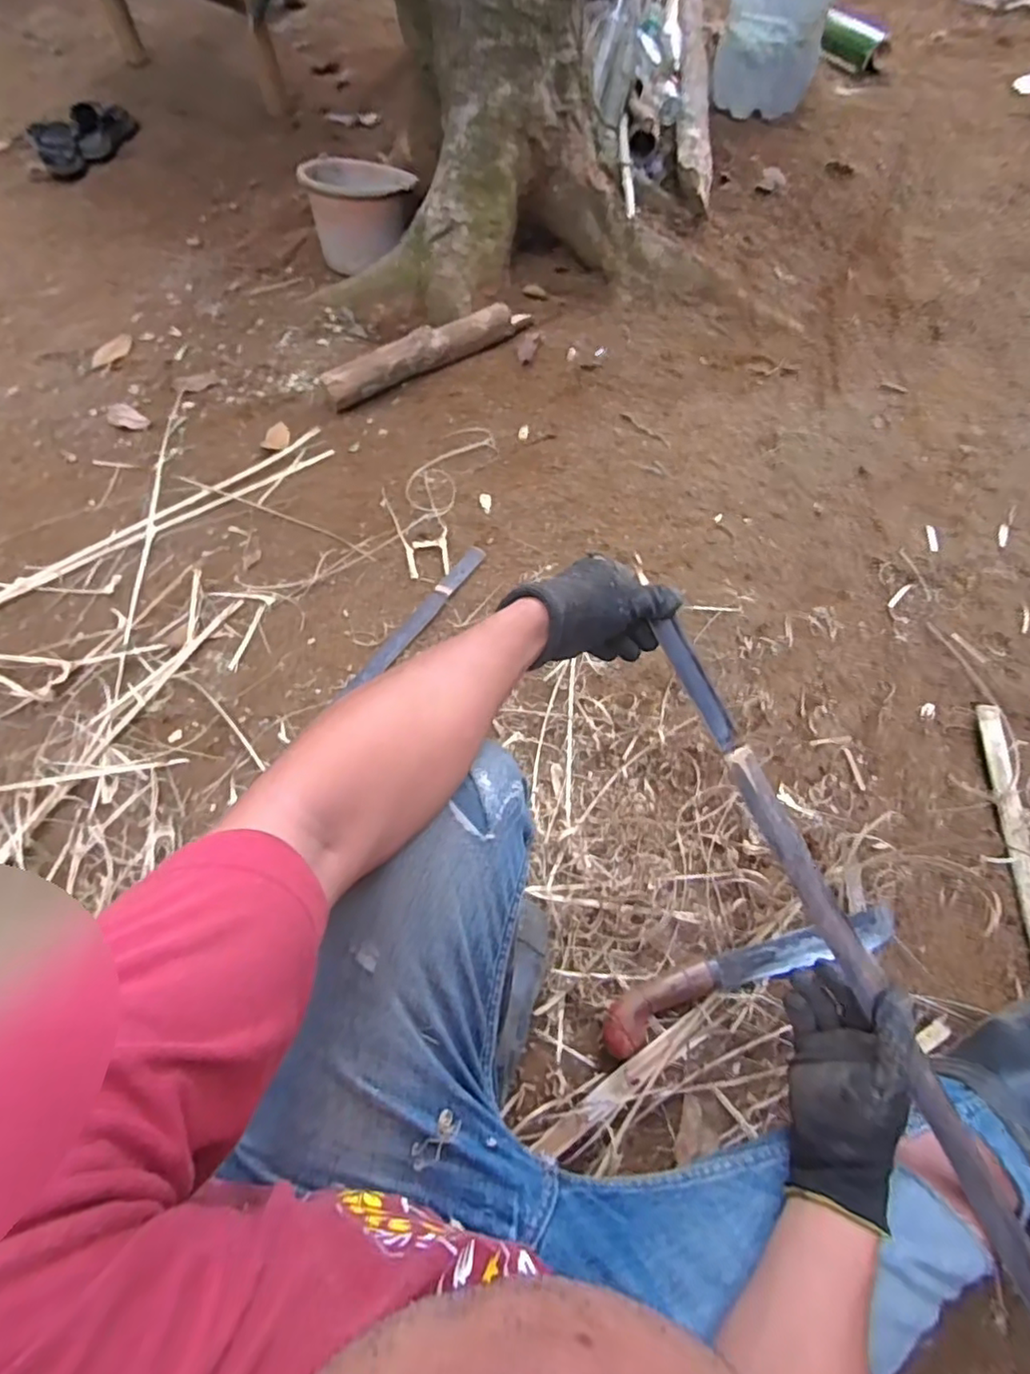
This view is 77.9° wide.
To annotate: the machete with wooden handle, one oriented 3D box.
[{"bbox_3d":[0.252,0.305,0.681,0.338,0.031,0.053,-17,63,-9],"label":"machete with wooden handle"}]

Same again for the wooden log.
[{"bbox_3d":[-0.194,-0.707,1.337,0.439,0.077,0.086,-32,62,-13],"label":"wooden log"}]

